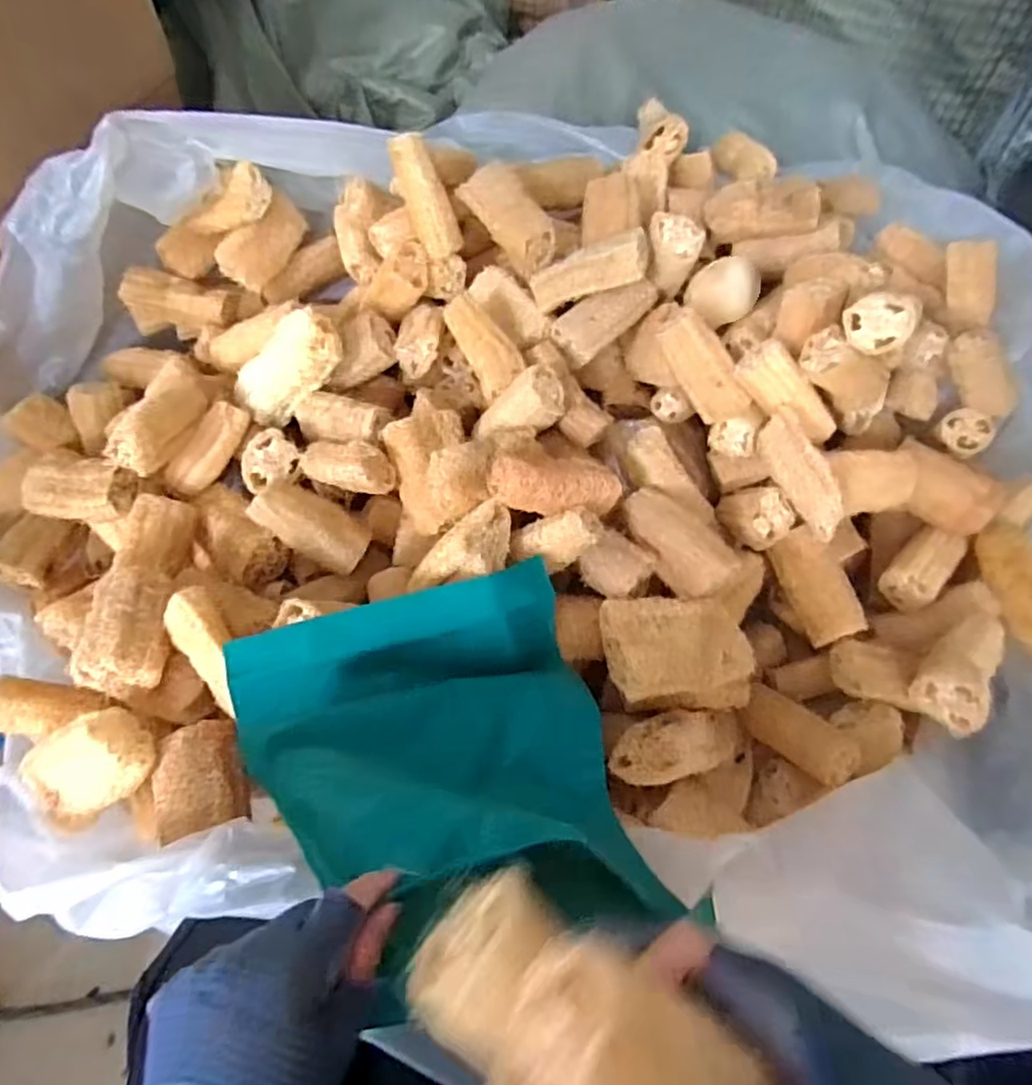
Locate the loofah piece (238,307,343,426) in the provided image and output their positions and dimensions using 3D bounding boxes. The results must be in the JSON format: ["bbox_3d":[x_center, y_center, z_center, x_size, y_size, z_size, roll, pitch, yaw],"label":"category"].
[{"bbox_3d":[-0.245,-0.188,0.683,0.060,0.133,0.050,23,40,-44],"label":"loofah piece"}]

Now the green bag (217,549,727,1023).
[{"bbox_3d":[-0.047,0.141,0.433,0.255,0.133,0.279,-15,58,-15],"label":"green bag"}]

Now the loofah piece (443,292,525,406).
[{"bbox_3d":[-0.033,-0.206,0.657,0.044,0.044,0.109,-28,85,-22],"label":"loofah piece"}]

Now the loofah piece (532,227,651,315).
[{"bbox_3d":[0.076,-0.284,0.660,0.123,0.035,0.050,-14,52,21],"label":"loofah piece"}]

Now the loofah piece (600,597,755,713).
[{"bbox_3d":[0.141,0.097,0.563,0.131,0.053,0.091,-2,55,-7],"label":"loofah piece"}]

